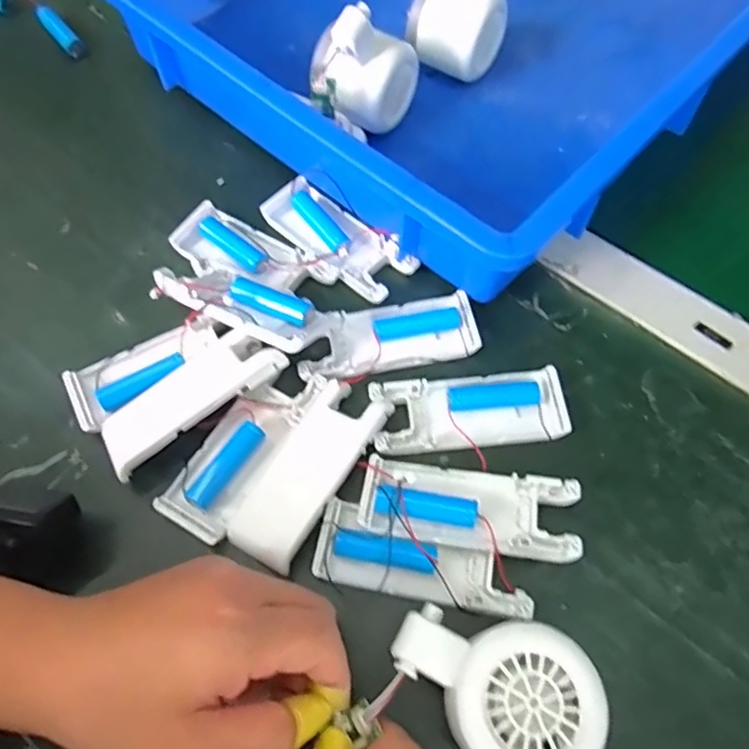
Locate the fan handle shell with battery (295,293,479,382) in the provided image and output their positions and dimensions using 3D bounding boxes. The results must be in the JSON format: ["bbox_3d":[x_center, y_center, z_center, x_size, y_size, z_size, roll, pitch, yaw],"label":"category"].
[{"bbox_3d":[0.008,-0.024,0.345,0.103,0.019,0.043,-15,65,-8],"label":"fan handle shell with battery"}]

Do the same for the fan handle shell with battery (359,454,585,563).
[{"bbox_3d":[0.047,0.066,0.301,0.103,0.025,0.040,8,64,3],"label":"fan handle shell with battery"}]

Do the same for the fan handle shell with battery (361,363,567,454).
[{"bbox_3d":[0.052,0.020,0.332,0.103,0.011,0.042,-5,64,-3],"label":"fan handle shell with battery"}]

